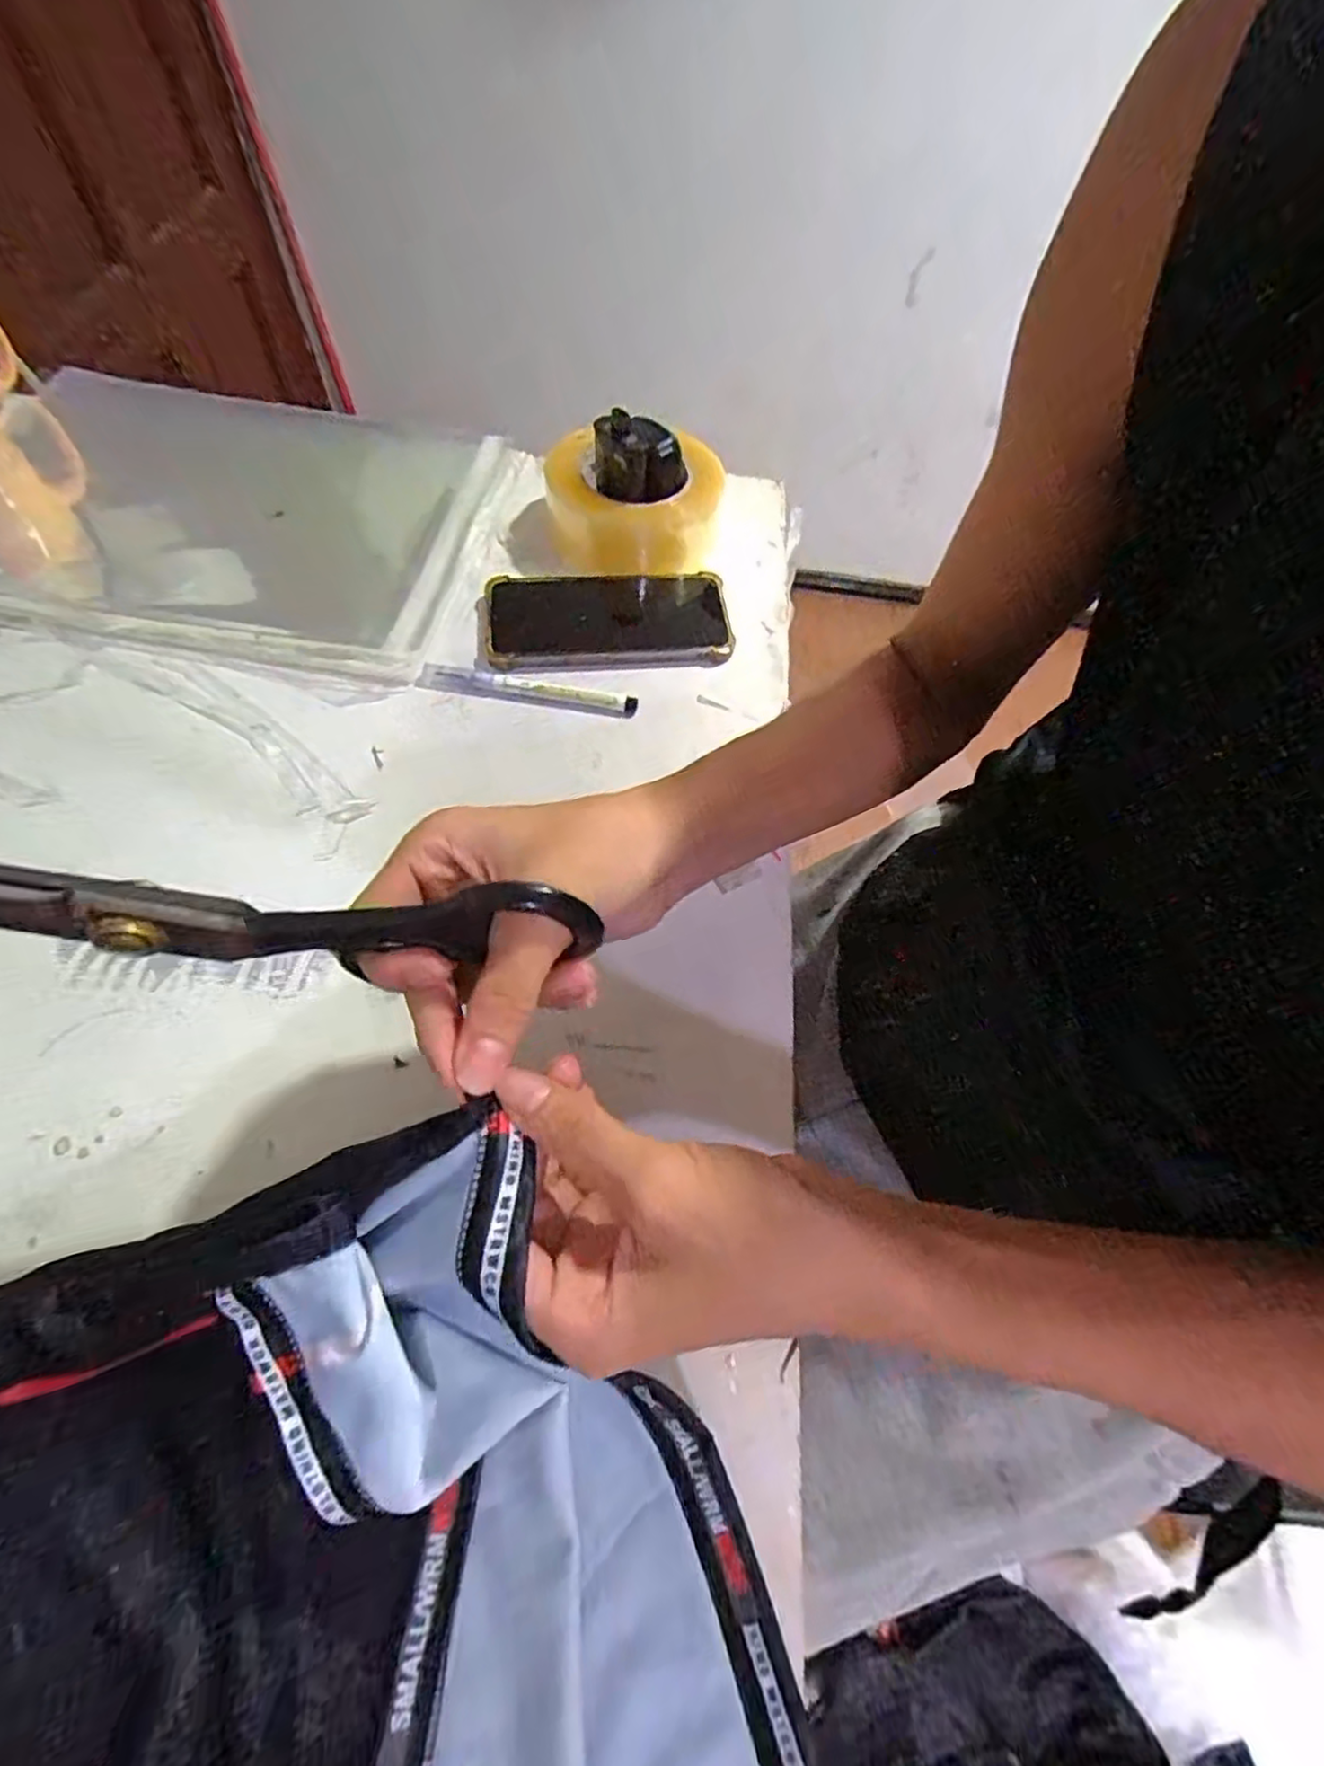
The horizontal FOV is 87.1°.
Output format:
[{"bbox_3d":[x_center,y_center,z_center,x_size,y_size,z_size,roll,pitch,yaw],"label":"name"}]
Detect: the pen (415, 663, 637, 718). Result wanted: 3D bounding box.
[{"bbox_3d":[-0.088,-0.127,0.450,0.141,0.009,0.015,8,61,1],"label":"pen"}]

